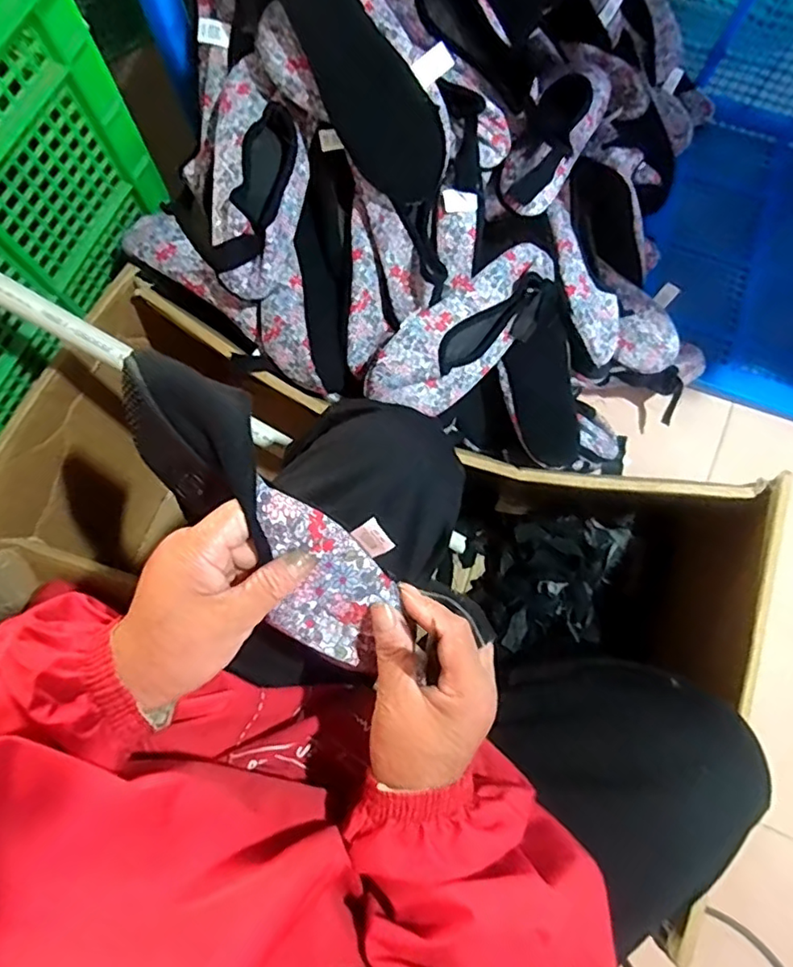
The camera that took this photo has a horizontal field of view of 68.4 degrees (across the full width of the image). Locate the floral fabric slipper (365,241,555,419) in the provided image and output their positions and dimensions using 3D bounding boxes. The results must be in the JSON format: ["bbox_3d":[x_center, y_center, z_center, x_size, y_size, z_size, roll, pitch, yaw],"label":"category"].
[{"bbox_3d":[0.078,-0.162,0.629,0.242,0.054,0.083,-40,80,-9],"label":"floral fabric slipper"}]

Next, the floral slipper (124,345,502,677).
[{"bbox_3d":[-0.067,0.022,0.350,0.086,0.057,0.253,-45,91,-10],"label":"floral slipper"}]

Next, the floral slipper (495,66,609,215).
[{"bbox_3d":[0.183,-0.406,0.654,0.073,0.062,0.230,28,78,6],"label":"floral slipper"}]

